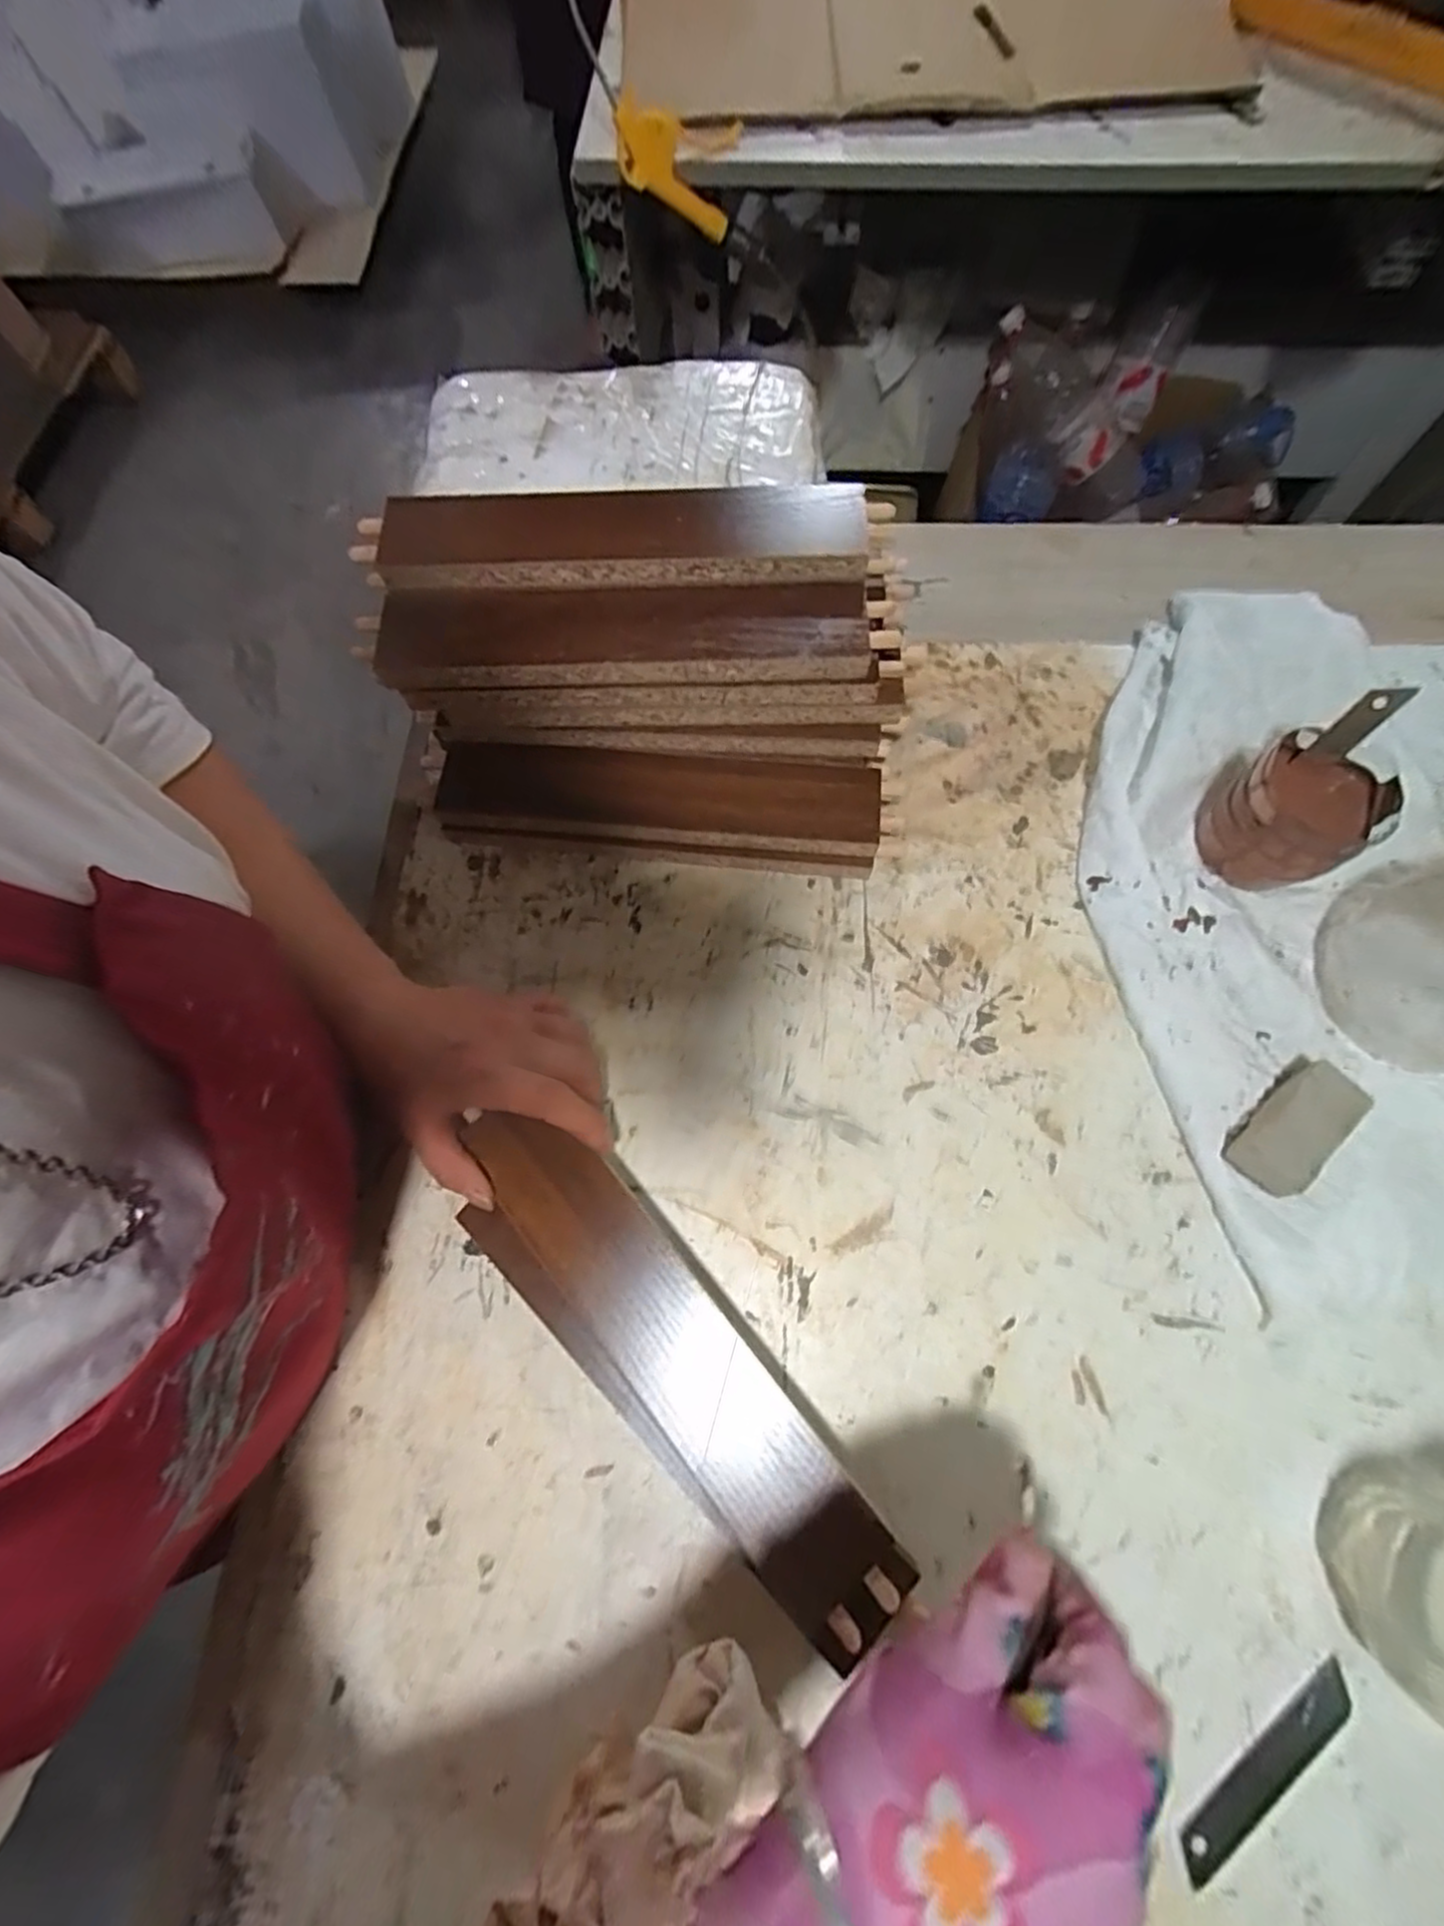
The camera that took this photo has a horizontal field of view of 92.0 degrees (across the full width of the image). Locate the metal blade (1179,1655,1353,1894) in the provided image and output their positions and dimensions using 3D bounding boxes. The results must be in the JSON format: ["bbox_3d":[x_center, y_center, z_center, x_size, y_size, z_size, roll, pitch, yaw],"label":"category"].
[{"bbox_3d":[0.221,0.328,0.282,0.098,0.004,0.017,-36,74,-9],"label":"metal blade"}]

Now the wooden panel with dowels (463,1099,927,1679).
[{"bbox_3d":[-0.026,0.178,0.316,0.069,0.017,0.264,-43,75,-11],"label":"wooden panel with dowels"}]

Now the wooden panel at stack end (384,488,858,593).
[{"bbox_3d":[-0.056,-0.231,0.372,0.256,0.011,0.053,2,72,3],"label":"wooden panel at stack end"}]

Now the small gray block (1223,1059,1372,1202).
[{"bbox_3d":[0.282,0.081,0.344,0.066,0.024,0.032,-41,75,-10],"label":"small gray block"}]

